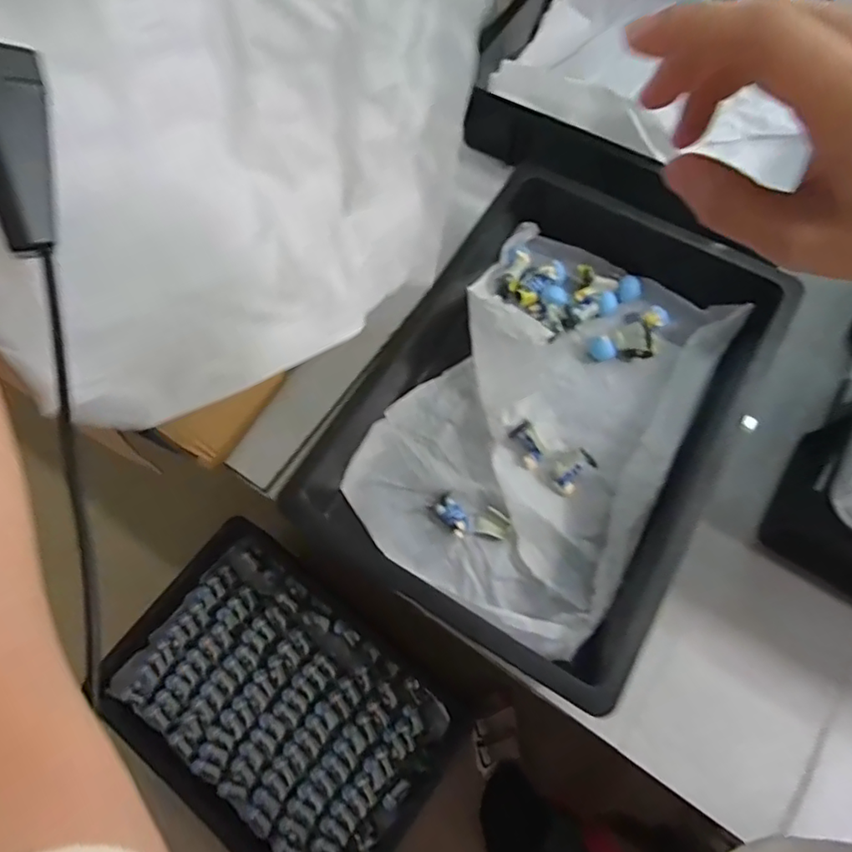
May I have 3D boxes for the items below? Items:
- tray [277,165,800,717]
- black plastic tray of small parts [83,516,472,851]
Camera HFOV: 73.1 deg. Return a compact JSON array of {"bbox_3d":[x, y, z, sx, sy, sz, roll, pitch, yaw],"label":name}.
[{"bbox_3d":[0.133,-0.037,0.573,0.341,0.095,0.491,32,71,14],"label":"tray"},{"bbox_3d":[-0.274,0.506,1.041,0.599,0.075,0.420,36,72,15],"label":"black plastic tray of small parts"}]

